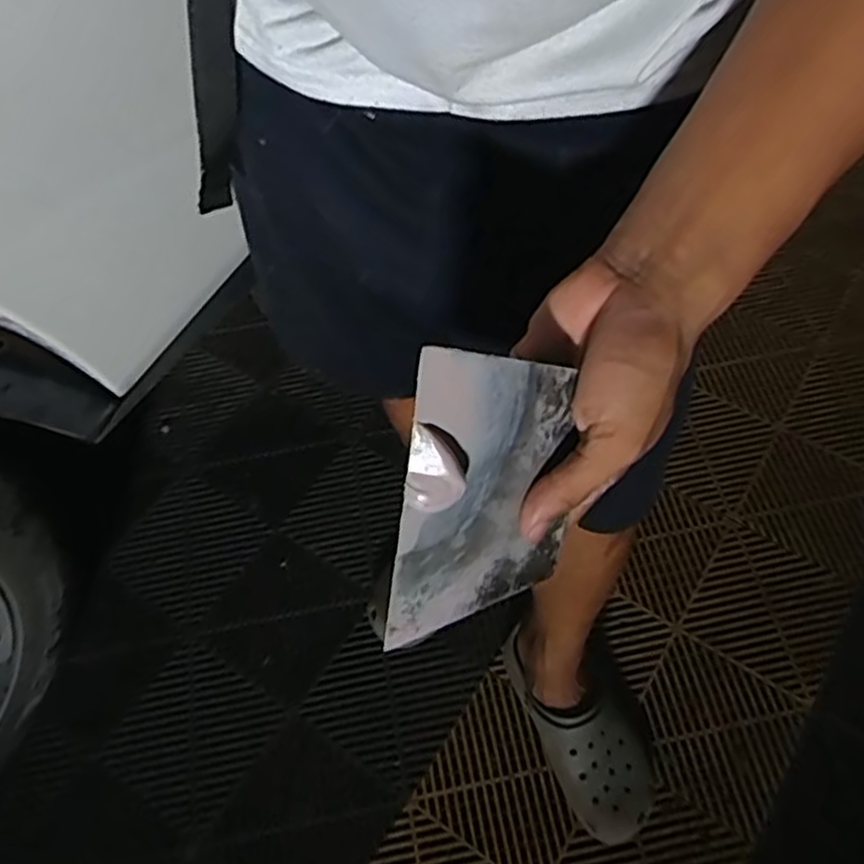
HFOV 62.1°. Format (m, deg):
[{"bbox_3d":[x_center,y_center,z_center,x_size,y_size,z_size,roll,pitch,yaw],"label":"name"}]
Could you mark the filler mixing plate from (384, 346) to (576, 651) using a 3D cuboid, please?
[{"bbox_3d":[0.028,0.030,0.328,0.092,0.138,0.011,-8,28,-31],"label":"filler mixing plate"}]

